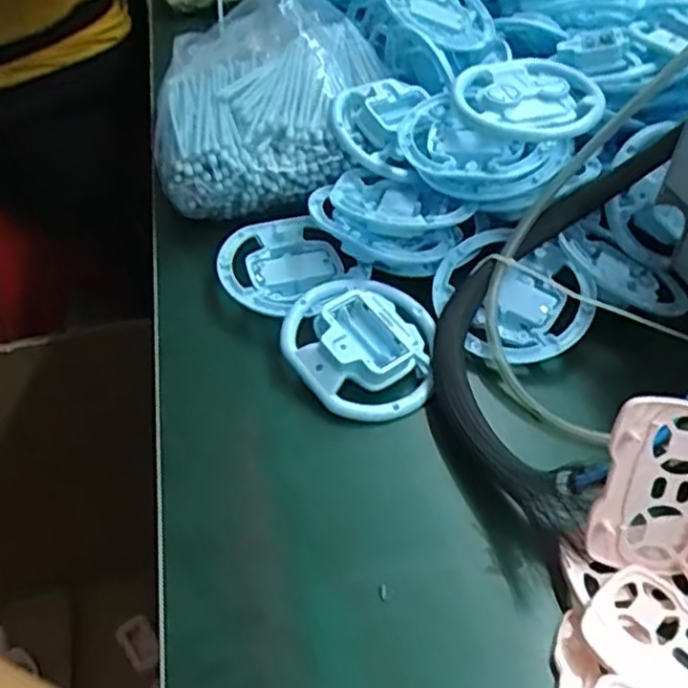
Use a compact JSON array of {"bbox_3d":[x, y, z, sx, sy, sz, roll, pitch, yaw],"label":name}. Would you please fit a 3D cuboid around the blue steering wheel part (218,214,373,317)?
[{"bbox_3d":[-0.042,-0.054,0.501,0.087,0.022,0.086,-30,53,-28],"label":"blue steering wheel part"}]

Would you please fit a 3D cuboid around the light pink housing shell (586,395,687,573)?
[{"bbox_3d":[0.154,0.069,0.345,0.055,0.086,0.008,8,13,-2],"label":"light pink housing shell"}]

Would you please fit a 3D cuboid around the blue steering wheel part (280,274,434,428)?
[{"bbox_3d":[0.010,-0.004,0.451,0.093,0.036,0.104,5,45,3],"label":"blue steering wheel part"}]

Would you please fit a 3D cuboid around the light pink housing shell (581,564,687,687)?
[{"bbox_3d":[0.153,0.144,0.320,0.057,0.017,0.085,-31,53,-28],"label":"light pink housing shell"}]

